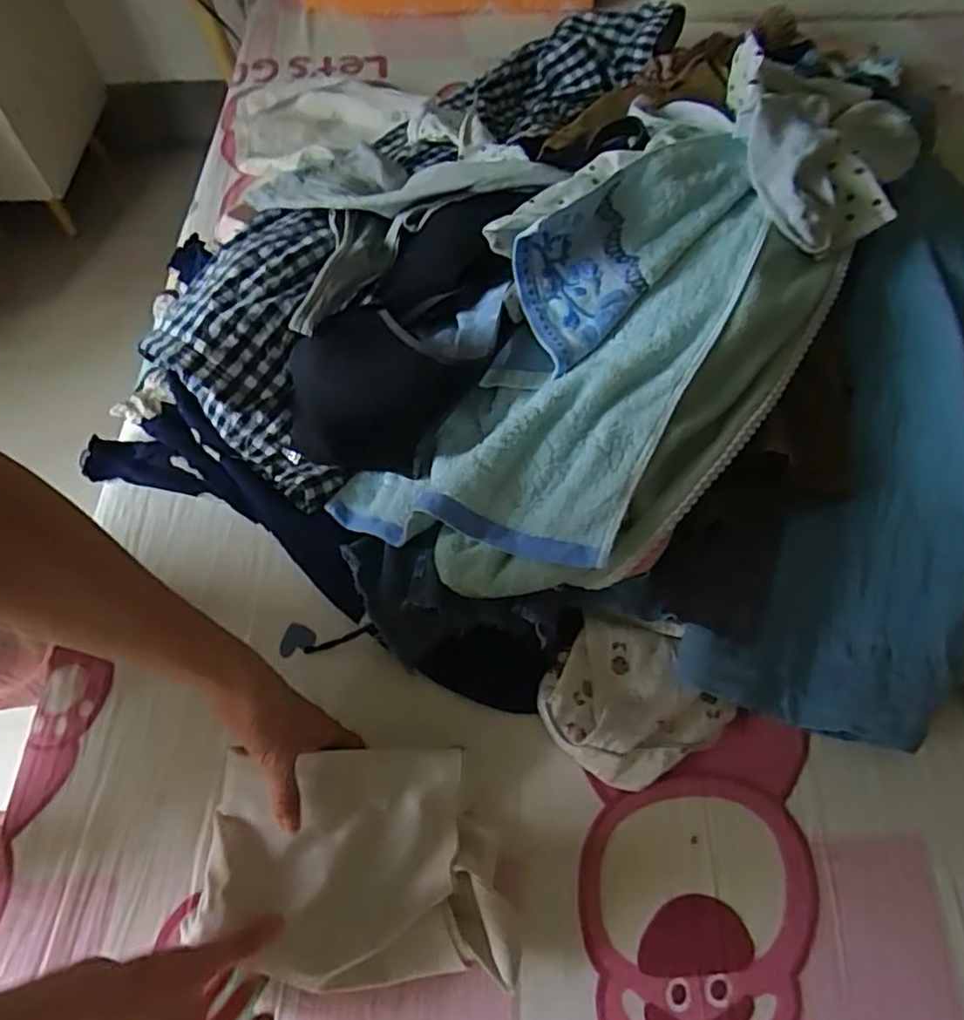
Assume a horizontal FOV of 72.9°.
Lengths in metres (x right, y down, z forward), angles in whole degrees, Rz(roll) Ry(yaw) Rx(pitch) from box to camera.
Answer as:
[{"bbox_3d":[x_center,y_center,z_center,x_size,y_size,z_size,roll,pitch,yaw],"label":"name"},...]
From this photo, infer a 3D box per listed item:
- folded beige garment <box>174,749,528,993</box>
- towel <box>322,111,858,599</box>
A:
[{"bbox_3d":[-0.081,0.239,0.441,0.189,0.056,0.139,-5,60,-2],"label":"folded beige garment"},{"bbox_3d":[0.102,-0.139,0.566,0.283,0.150,0.475,38,69,20],"label":"towel"}]

